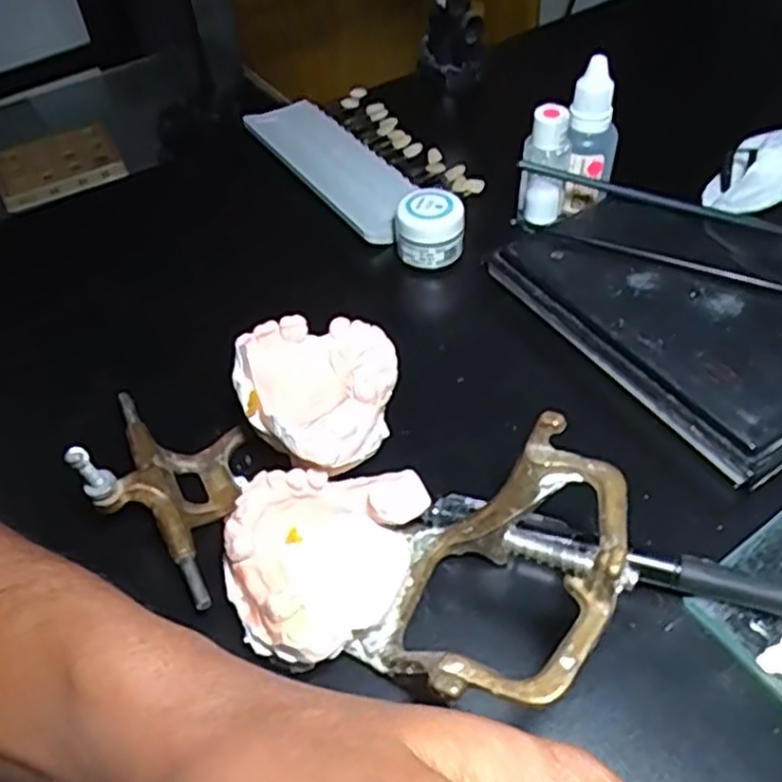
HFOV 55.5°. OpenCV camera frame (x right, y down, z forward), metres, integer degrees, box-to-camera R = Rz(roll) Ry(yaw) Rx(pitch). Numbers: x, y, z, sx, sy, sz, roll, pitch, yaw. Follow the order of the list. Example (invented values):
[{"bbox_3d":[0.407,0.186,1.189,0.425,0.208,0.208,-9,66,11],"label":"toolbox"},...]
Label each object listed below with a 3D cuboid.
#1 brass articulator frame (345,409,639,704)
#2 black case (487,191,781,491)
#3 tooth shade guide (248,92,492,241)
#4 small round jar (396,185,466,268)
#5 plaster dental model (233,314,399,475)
[{"bbox_3d":[0.030,0.056,0.220,0.070,0.070,0.080,29,56,27],"label":"brass articulator frame"},{"bbox_3d":[0.124,-0.032,0.320,0.087,0.021,0.148,-28,52,-19],"label":"black case"},{"bbox_3d":[-0.021,-0.137,0.433,0.076,0.013,0.147,-29,52,-20],"label":"tooth shade guide"},{"bbox_3d":[0.019,-0.079,0.362,0.032,0.028,0.027,-2,48,3],"label":"small round jar"},{"bbox_3d":[-0.024,0.002,0.271,0.055,0.027,0.060,-2,49,2],"label":"plaster dental model"}]

